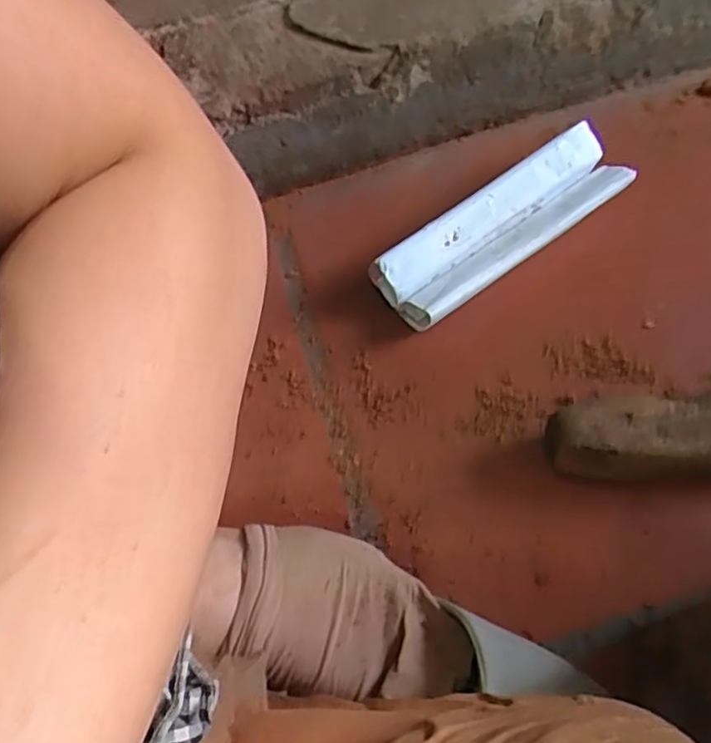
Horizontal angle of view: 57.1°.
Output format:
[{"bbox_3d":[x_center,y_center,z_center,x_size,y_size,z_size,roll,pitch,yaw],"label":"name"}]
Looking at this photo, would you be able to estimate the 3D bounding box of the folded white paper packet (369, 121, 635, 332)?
[{"bbox_3d":[0.119,-0.114,0.519,0.222,0.048,0.064,-36,66,-17],"label":"folded white paper packet"}]

